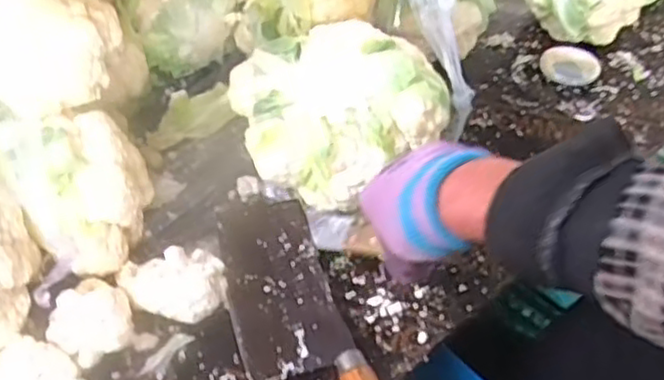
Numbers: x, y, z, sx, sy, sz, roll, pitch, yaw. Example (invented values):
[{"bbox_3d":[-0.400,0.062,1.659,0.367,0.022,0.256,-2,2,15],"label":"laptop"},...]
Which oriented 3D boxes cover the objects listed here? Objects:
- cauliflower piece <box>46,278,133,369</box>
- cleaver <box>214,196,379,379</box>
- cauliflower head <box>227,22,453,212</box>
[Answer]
[{"bbox_3d":[-0.182,0.102,0.543,0.066,0.050,0.057,-32,54,-26],"label":"cauliflower piece"},{"bbox_3d":[-0.031,0.103,0.558,0.087,0.029,0.289,-15,48,-13],"label":"cleaver"},{"bbox_3d":[0.011,-0.069,0.623,0.168,0.098,0.157,0,46,0],"label":"cauliflower head"}]

